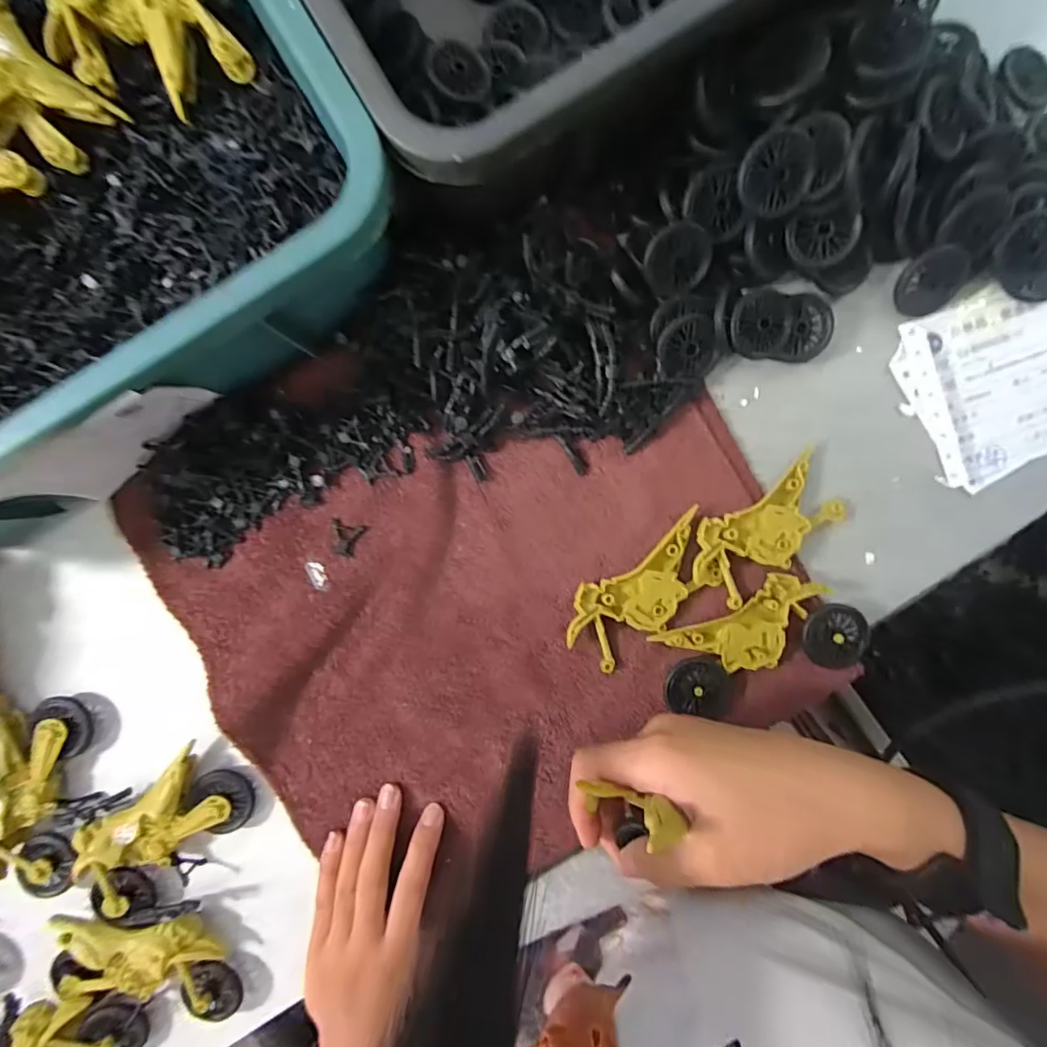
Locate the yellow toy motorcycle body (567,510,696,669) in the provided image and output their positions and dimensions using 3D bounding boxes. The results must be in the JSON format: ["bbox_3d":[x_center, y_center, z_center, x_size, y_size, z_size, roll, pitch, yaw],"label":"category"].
[{"bbox_3d":[0.071,0.040,0.314,0.101,0.015,0.048,-40,90,2],"label":"yellow toy motorcycle body"}]

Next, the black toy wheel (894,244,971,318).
[{"bbox_3d":[0.237,-0.140,0.303,0.038,0.006,0.036,1,126,1],"label":"black toy wheel"}]

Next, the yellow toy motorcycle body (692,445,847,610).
[{"bbox_3d":[0.143,0.003,0.311,0.095,0.012,0.048,-36,90,2],"label":"yellow toy motorcycle body"}]

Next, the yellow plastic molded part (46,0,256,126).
[{"bbox_3d":[-0.205,-0.269,0.279,0.095,0.040,0.090,0,91,1],"label":"yellow plastic molded part"}]

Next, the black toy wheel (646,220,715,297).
[{"bbox_3d":[0.086,-0.146,0.289,0.035,0.004,0.035,-3,127,-4],"label":"black toy wheel"}]

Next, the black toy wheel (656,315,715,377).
[{"bbox_3d":[0.095,-0.102,0.303,0.033,0.008,0.033,0,91,1],"label":"black toy wheel"}]

